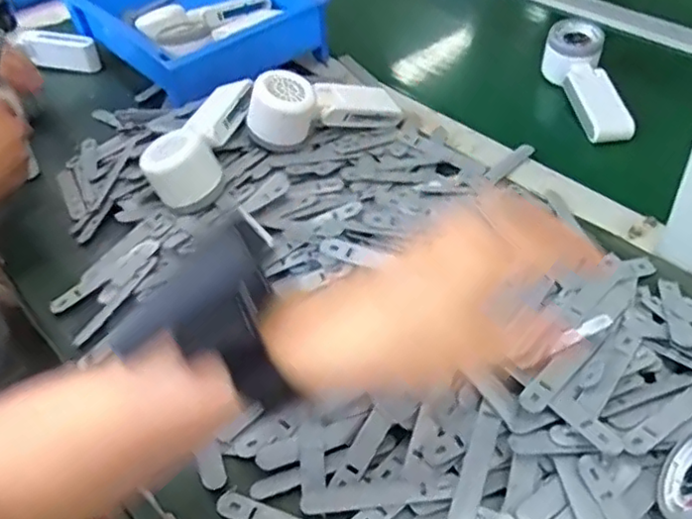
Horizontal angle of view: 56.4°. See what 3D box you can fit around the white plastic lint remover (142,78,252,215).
[{"bbox_3d":[-0.133,-0.112,0.586,0.062,0.060,0.168,3,48,11],"label":"white plastic lint remover"}]

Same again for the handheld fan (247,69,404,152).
[{"bbox_3d":[-0.018,-0.150,0.632,0.160,0.064,0.048,-16,45,-38],"label":"handheld fan"}]

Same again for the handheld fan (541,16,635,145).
[{"bbox_3d":[0.255,-0.193,0.684,0.062,0.050,0.164,-5,44,0],"label":"handheld fan"}]

